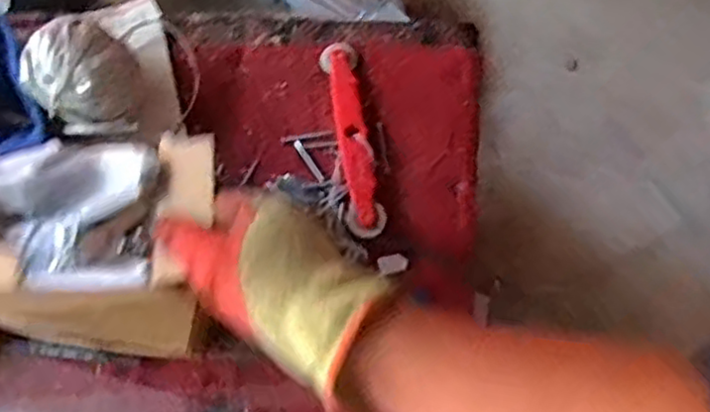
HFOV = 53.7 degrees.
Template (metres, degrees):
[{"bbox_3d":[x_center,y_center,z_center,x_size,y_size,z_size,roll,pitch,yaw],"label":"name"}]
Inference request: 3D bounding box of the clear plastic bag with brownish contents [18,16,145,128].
[{"bbox_3d":[-0.243,-0.116,0.634,0.095,0.068,0.107,-39,75,-6],"label":"clear plastic bag with brownish contents"}]

